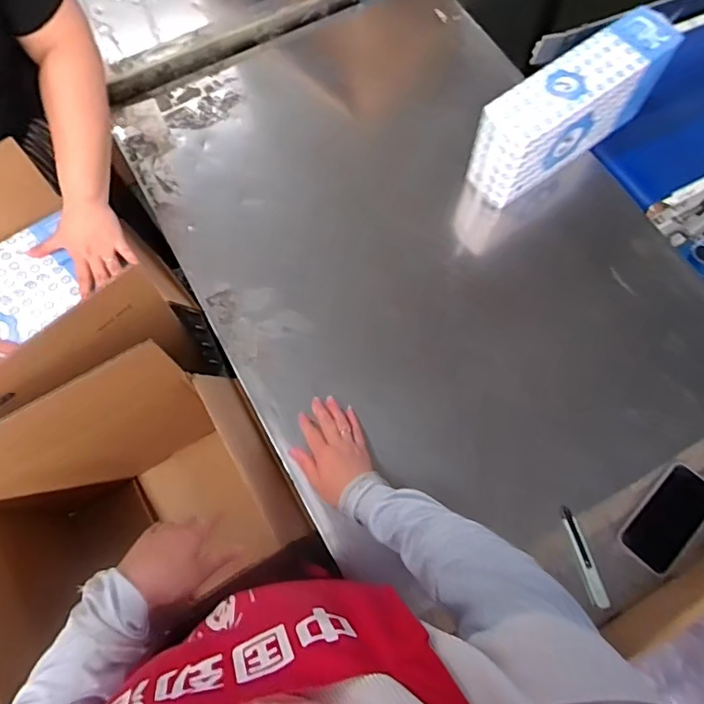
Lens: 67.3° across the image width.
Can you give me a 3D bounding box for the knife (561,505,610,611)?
[{"bbox_3d":[0.325,0.287,0.742,0.021,0.015,0.135,-12,72,-4],"label":"knife"}]

